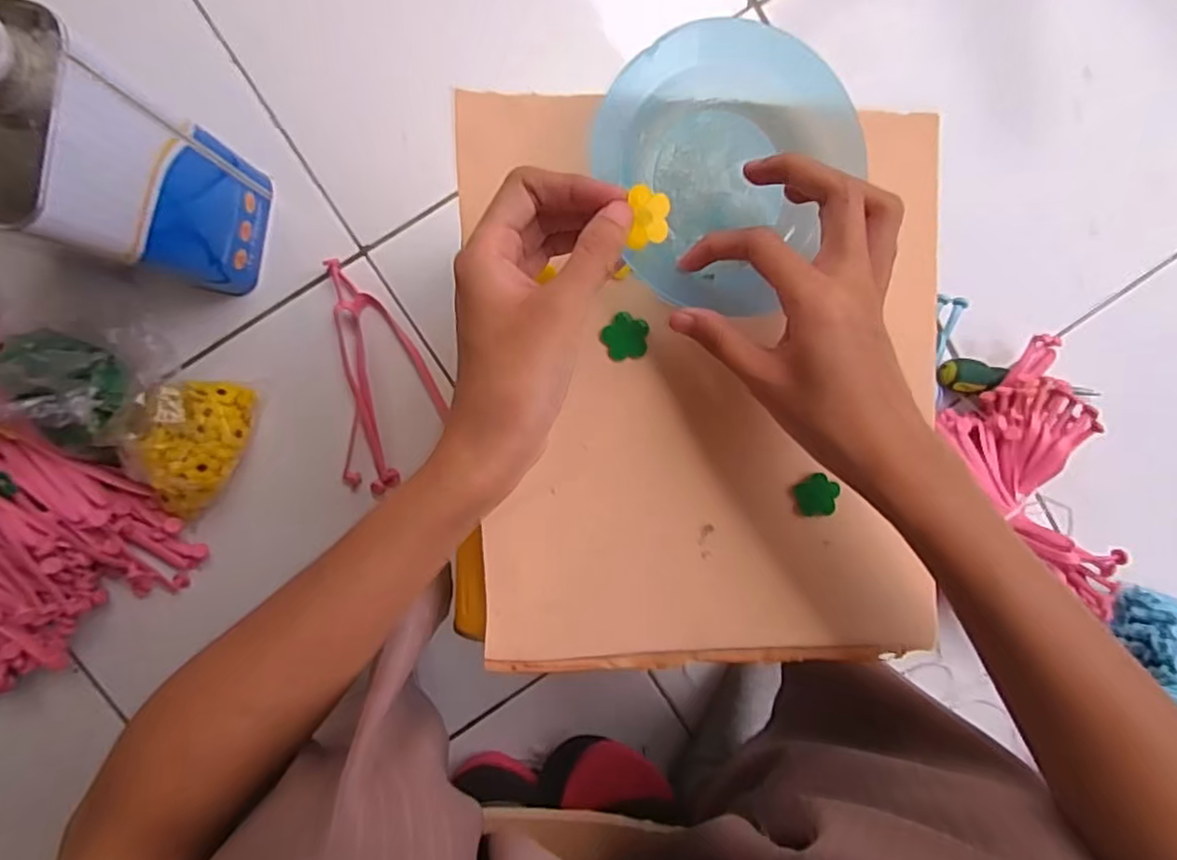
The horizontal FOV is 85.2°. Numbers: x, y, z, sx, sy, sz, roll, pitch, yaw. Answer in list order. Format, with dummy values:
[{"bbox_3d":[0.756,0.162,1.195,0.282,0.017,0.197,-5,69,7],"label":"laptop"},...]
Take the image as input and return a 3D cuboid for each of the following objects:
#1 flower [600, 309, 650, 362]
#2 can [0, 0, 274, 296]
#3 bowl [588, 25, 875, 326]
[{"bbox_3d":[0.018,-0.047,0.320,0.023,0.004,0.024,7,94,-5],"label":"flower"},{"bbox_3d":[-0.339,-0.166,0.401,0.164,0.270,0.109,11,93,-6],"label":"can"},{"bbox_3d":[0.063,-0.122,0.302,0.117,0.031,0.118,0,95,-5],"label":"bowl"}]

